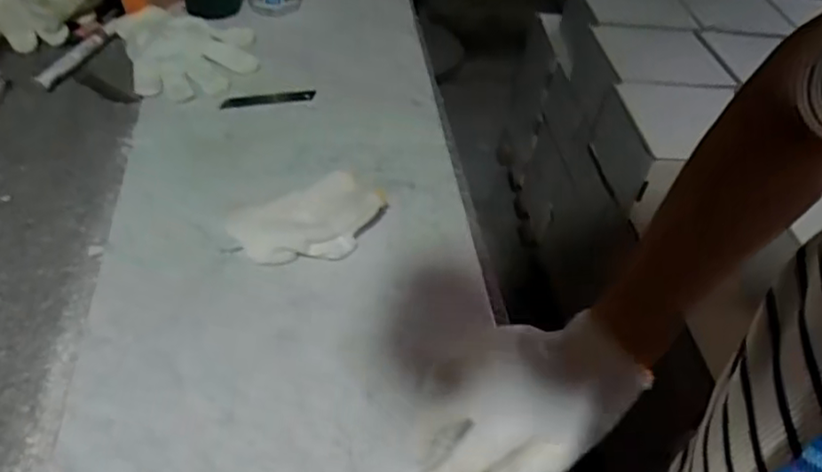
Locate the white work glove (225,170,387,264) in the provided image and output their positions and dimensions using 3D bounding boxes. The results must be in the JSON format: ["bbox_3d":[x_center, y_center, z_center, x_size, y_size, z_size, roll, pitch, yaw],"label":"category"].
[{"bbox_3d":[-0.083,-0.014,0.545,0.130,0.042,0.065,-12,48,-17],"label":"white work glove"}]

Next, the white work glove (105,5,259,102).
[{"bbox_3d":[-0.250,-0.215,0.735,0.135,0.023,0.179,-19,50,-23],"label":"white work glove"}]

